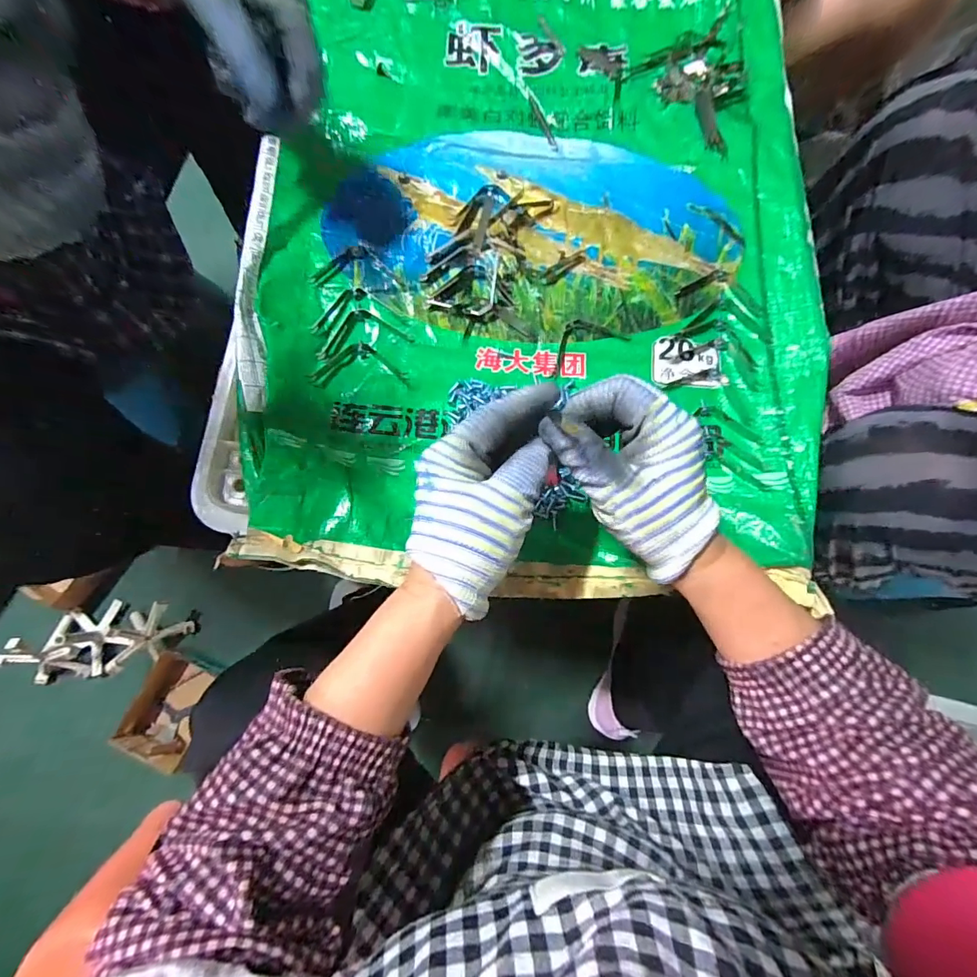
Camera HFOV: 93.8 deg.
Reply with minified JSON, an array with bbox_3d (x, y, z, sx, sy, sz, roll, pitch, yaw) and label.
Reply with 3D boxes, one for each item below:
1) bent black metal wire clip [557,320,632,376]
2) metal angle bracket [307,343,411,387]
[{"bbox_3d":[0.081,-0.127,0.390,0.070,0.010,0.036,-28,79,-7],"label":"bent black metal wire clip"},{"bbox_3d":[-0.106,-0.103,0.373,0.075,0.010,0.038,-7,77,-3],"label":"metal angle bracket"}]

